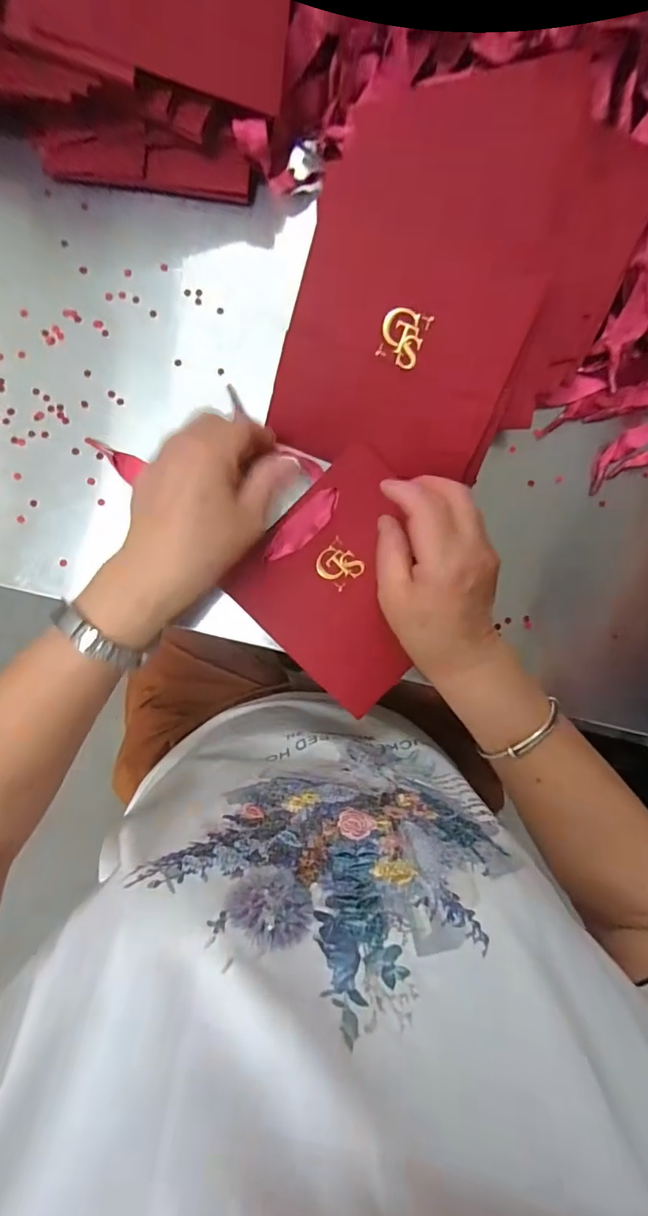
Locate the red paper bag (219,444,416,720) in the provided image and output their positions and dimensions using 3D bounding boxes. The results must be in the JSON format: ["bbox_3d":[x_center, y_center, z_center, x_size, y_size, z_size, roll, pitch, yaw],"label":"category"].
[{"bbox_3d":[0.023,-0.017,0.342,0.134,0.023,0.138,44,89,-1],"label":"red paper bag"}]

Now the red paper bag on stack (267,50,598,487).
[{"bbox_3d":[0.057,-0.184,0.302,0.143,0.010,0.190,16,113,-1],"label":"red paper bag on stack"}]

